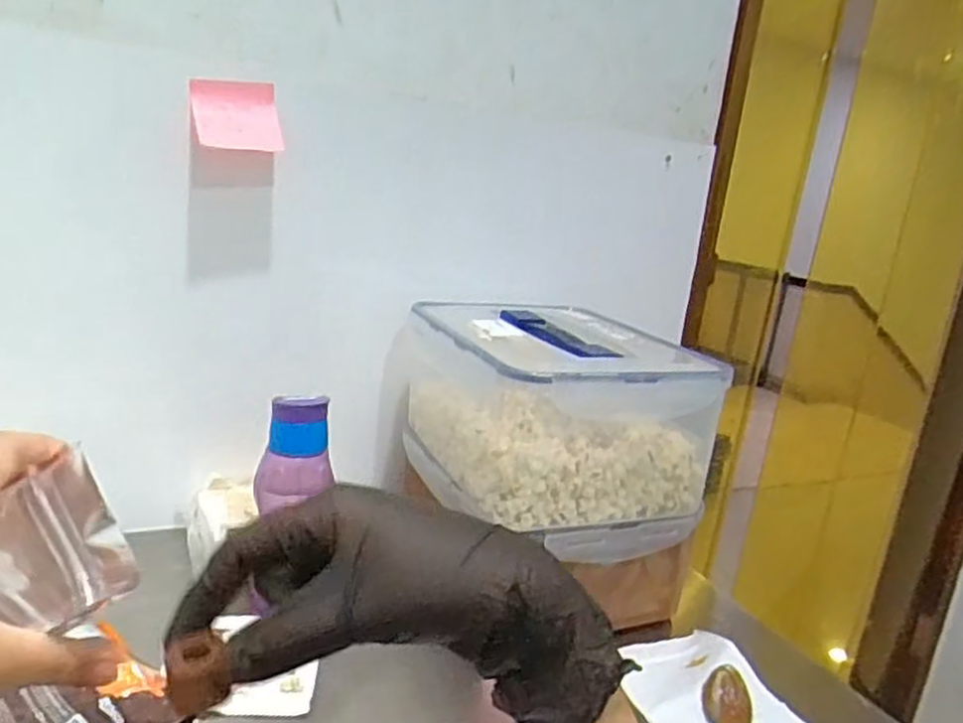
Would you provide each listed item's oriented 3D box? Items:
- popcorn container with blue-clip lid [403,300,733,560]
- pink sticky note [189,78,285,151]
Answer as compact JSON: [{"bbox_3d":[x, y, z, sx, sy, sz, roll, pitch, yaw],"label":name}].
[{"bbox_3d":[0.057,0.054,0.695,0.212,0.171,0.275,0,15,-29],"label":"popcorn container with blue-clip lid"},{"bbox_3d":[-0.225,-0.228,0.667,0.078,0.061,0.033,1,15,-25],"label":"pink sticky note"}]

